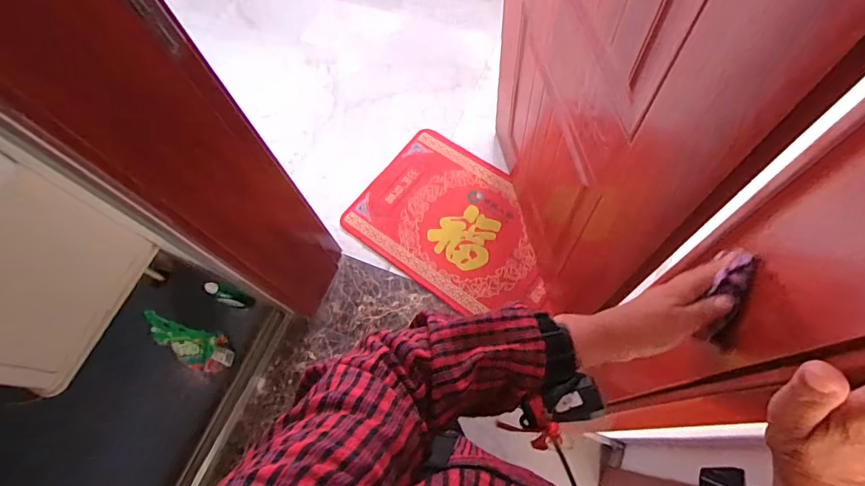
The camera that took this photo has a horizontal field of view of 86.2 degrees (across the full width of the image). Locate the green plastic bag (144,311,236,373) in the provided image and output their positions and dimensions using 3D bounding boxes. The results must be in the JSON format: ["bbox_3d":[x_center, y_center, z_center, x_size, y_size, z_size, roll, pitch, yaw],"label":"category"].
[{"bbox_3d":[-0.673,0.294,1.305,0.115,0.346,0.060,-40,54,-14],"label":"green plastic bag"}]

